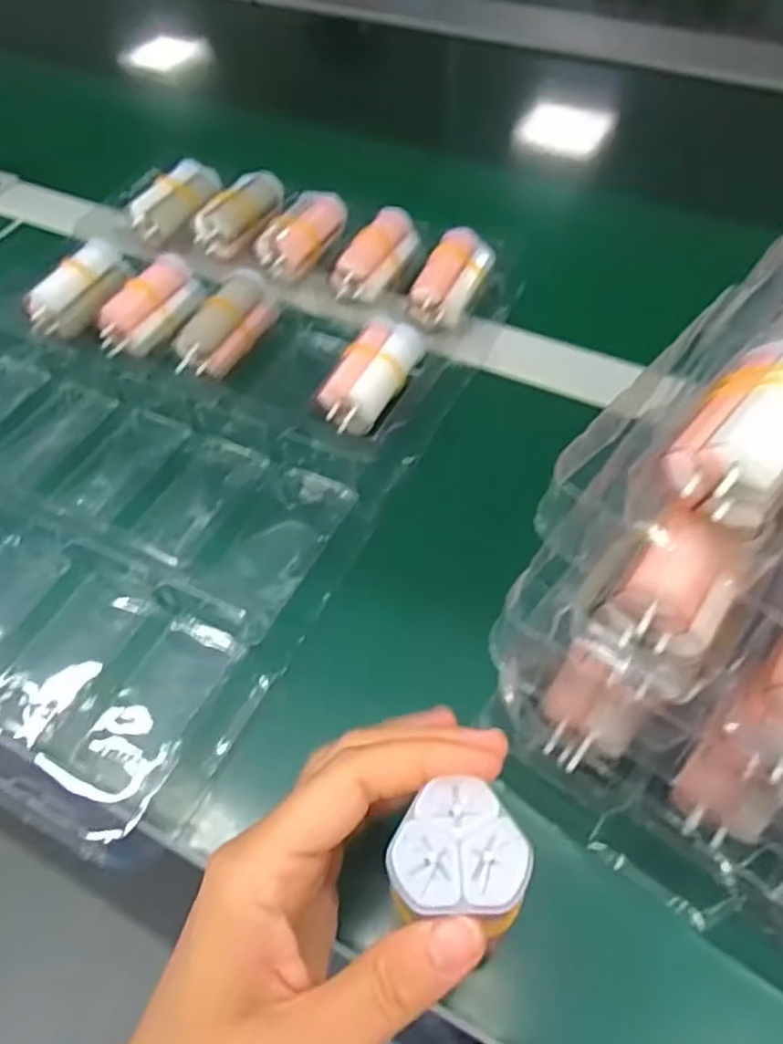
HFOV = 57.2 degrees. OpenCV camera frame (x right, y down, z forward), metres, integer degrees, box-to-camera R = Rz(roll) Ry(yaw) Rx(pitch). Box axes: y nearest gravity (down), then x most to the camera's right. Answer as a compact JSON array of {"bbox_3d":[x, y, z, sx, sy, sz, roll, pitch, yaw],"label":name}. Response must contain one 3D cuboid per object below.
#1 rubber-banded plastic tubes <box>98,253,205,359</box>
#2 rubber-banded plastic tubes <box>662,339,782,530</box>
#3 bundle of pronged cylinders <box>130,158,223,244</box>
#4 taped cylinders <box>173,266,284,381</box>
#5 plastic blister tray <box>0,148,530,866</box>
[{"bbox_3d":[-0.142,-0.129,0.428,0.030,0.027,0.072,27,60,20],"label":"rubber-banded plastic tubes"},{"bbox_3d":[0.112,-0.029,0.212,0.066,0.025,0.034,-38,61,-22],"label":"rubber-banded plastic tubes"},{"bbox_3d":[-0.146,-0.220,0.486,0.025,0.021,0.072,23,59,18],"label":"bundle of pronged cylinders"},{"bbox_3d":[-0.095,-0.115,0.414,0.027,0.028,0.070,28,60,21],"label":"taped cylinders"},{"bbox_3d":[-0.136,-0.071,0.393,0.298,0.037,0.389,22,58,17],"label":"plastic blister tray"}]

